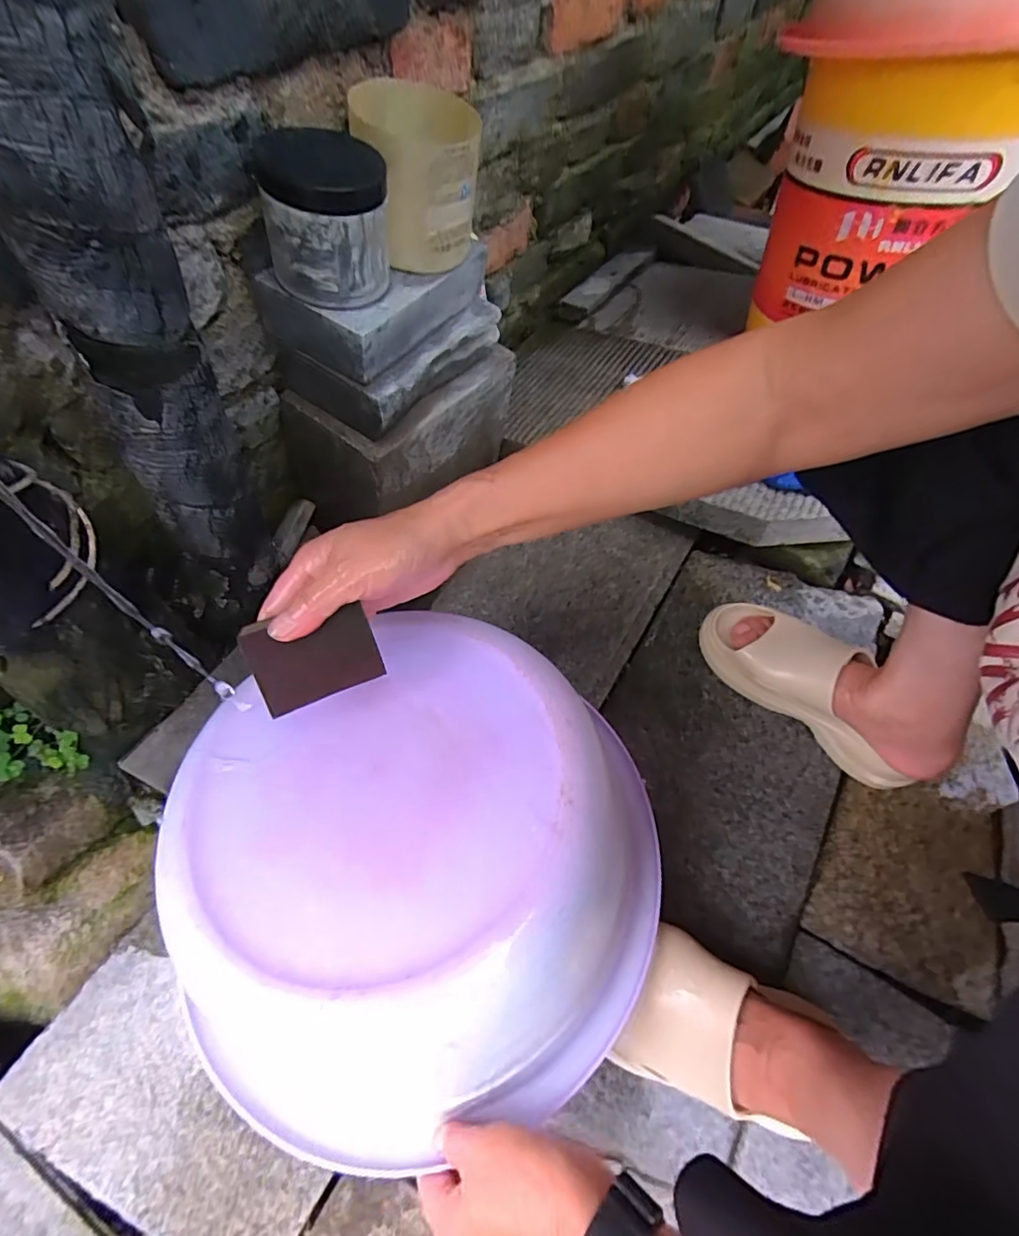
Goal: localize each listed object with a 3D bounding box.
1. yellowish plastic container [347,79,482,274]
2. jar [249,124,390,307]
[{"bbox_3d":[-0.074,-0.366,0.442,0.098,0.104,0.082,-3,61,-6],"label":"yellowish plastic container"},{"bbox_3d":[-0.140,-0.306,0.406,0.089,0.082,0.089,-9,62,-9],"label":"jar"}]

